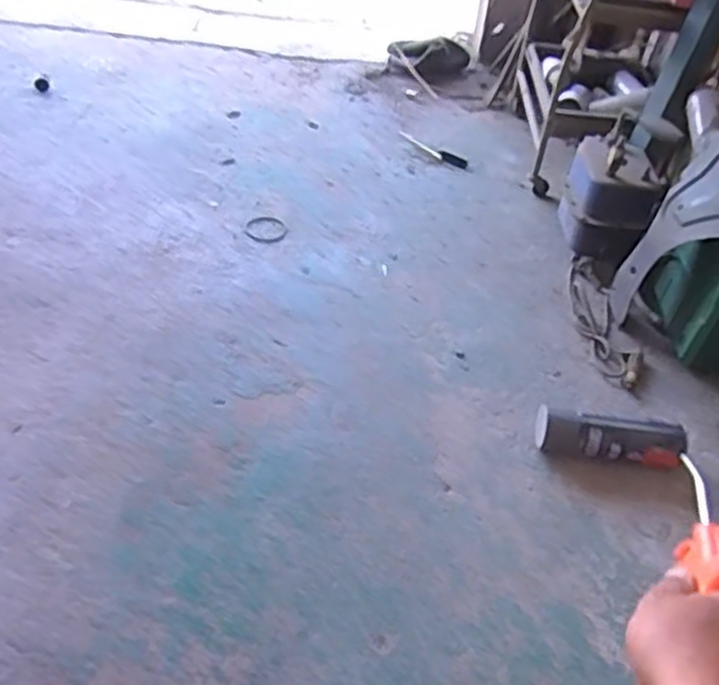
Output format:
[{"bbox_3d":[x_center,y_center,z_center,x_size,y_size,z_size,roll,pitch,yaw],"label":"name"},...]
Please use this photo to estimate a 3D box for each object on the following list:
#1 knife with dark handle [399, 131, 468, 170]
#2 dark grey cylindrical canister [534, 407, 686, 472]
[{"bbox_3d":[0.167,-0.456,1.711,0.209,0.015,0.029,35,50,29],"label":"knife with dark handle"},{"bbox_3d":[0.356,0.130,1.037,0.194,0.067,0.074,9,42,3],"label":"dark grey cylindrical canister"}]

